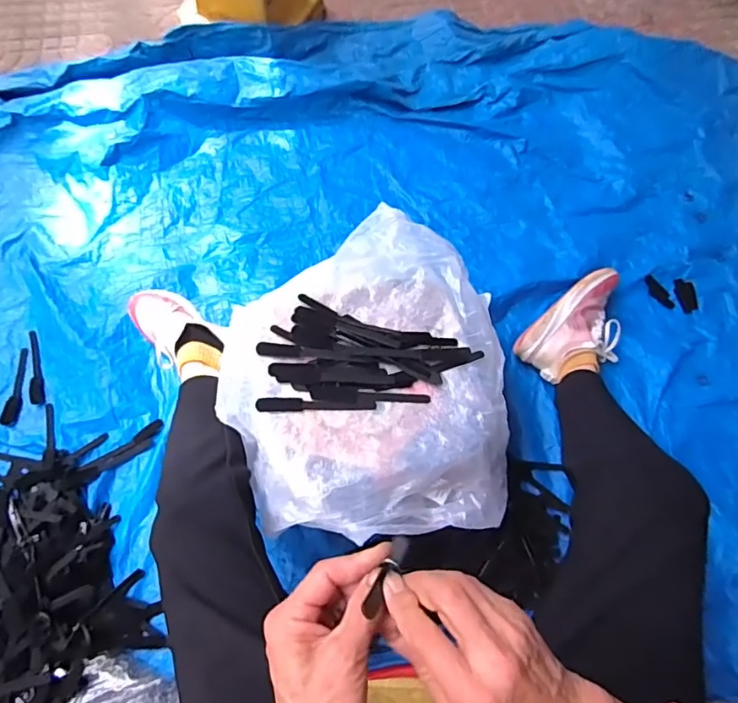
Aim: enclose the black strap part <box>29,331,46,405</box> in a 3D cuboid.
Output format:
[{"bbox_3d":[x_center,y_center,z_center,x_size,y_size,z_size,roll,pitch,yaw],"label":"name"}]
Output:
[{"bbox_3d":[-0.580,0.028,0.898,0.026,0.009,0.135,-17,68,-9],"label":"black strap part"}]

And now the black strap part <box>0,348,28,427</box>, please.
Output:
[{"bbox_3d":[-0.601,0.060,0.880,0.027,0.009,0.139,-6,67,-5],"label":"black strap part"}]

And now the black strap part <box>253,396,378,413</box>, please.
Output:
[{"bbox_3d":[-0.063,0.063,0.623,0.139,0.011,0.018,-2,66,-3],"label":"black strap part"}]

